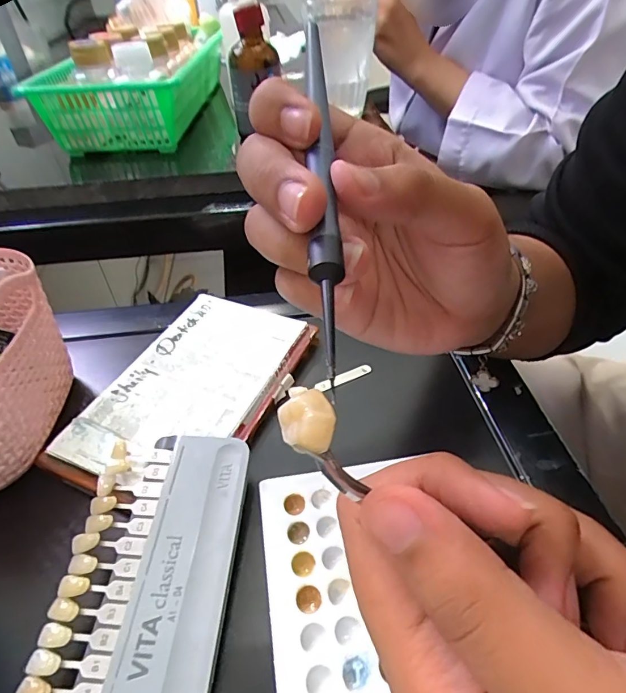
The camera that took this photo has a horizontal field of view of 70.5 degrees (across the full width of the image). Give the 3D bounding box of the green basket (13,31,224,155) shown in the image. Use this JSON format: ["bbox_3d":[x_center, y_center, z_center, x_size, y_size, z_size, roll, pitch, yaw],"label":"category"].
[{"bbox_3d":[-0.165,-0.251,0.442,0.122,0.070,0.247,0,43,3],"label":"green basket"}]

